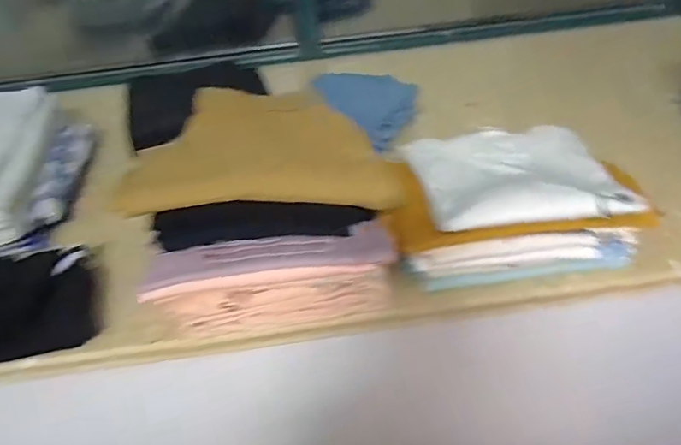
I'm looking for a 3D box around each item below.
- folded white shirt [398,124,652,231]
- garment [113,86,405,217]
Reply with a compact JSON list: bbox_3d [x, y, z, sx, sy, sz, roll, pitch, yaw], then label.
[{"bbox_3d":[0.211,-0.067,0.617,0.229,0.036,0.221,-8,42,-2],"label":"folded white shirt"},{"bbox_3d":[-0.083,-0.082,0.560,0.278,0.049,0.199,-6,42,1],"label":"garment"}]

